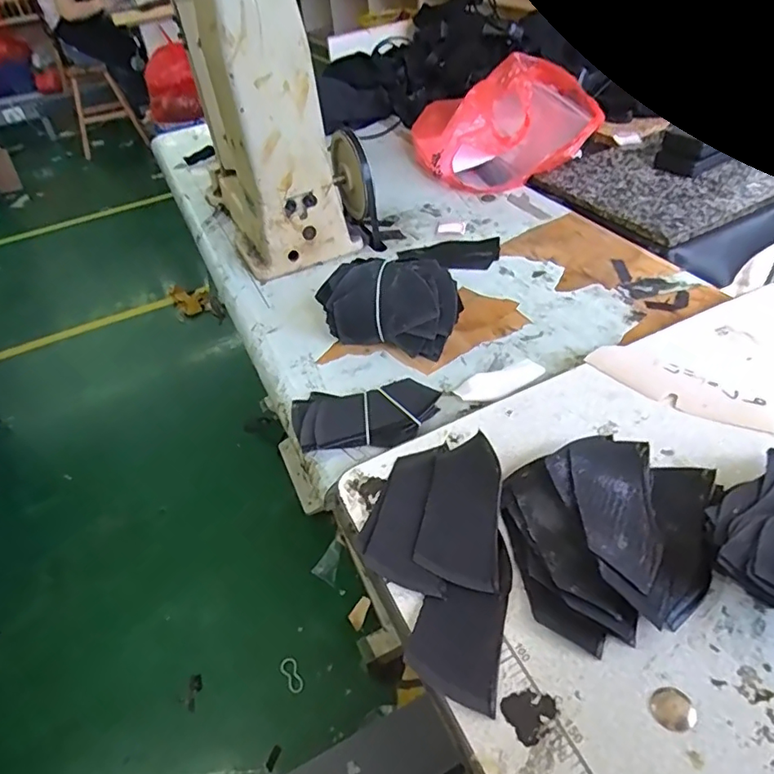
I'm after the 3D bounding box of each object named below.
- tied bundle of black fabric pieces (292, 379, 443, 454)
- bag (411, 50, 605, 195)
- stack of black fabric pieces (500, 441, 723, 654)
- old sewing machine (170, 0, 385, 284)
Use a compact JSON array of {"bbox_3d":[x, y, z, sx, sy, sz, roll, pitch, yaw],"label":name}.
[{"bbox_3d":[-0.021,0.029,0.531,0.139,0.021,0.078,-6,43,1],"label":"tied bundle of black fabric pieces"},{"bbox_3d":[0.203,-0.460,0.944,0.282,0.129,0.273,-11,43,-5],"label":"bag"},{"bbox_3d":[0.168,0.104,0.395,0.148,0.036,0.139,-10,43,-3],"label":"stack of black fabric pieces"},{"bbox_3d":[-0.182,-0.416,0.764,0.182,0.380,0.327,-20,45,-14],"label":"old sewing machine"}]

